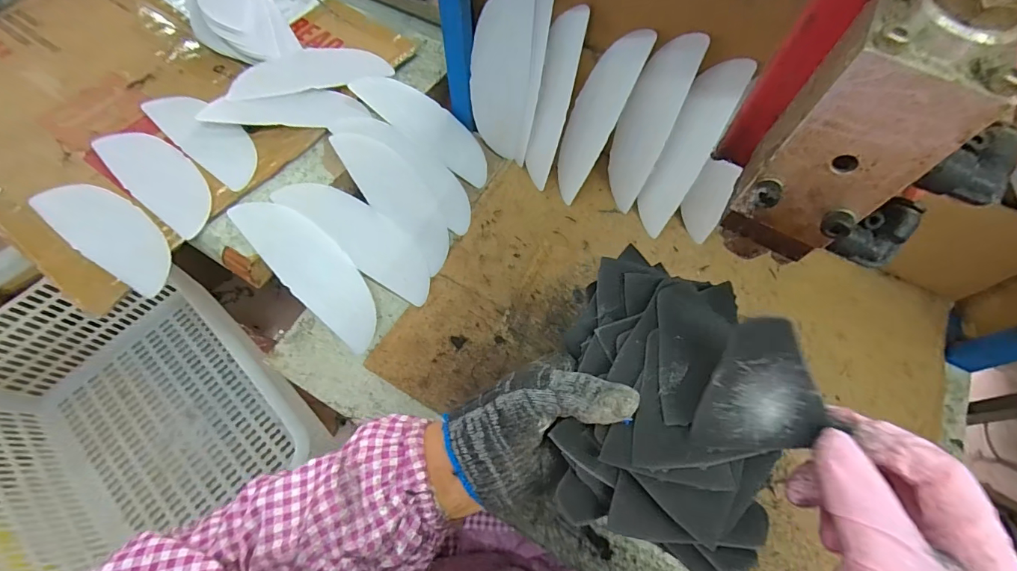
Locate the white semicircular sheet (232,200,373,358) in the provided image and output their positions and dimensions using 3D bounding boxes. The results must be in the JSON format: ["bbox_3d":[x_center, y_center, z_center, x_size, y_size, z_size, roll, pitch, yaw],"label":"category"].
[{"bbox_3d":[-0.207,-0.018,0.472,0.064,0.008,0.193,-42,94,-18],"label":"white semicircular sheet"}]

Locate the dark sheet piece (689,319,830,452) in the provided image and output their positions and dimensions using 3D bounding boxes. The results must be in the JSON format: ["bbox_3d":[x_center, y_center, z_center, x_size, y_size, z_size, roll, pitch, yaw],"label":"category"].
[{"bbox_3d":[0.123,0.052,0.208,0.050,0.073,0.004,16,22,11],"label":"dark sheet piece"}]

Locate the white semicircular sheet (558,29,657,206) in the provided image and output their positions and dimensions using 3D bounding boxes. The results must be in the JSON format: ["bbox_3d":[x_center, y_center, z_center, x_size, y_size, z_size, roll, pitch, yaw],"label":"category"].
[{"bbox_3d":[0.096,-0.190,0.497,0.006,0.189,0.064,-8,45,-39],"label":"white semicircular sheet"}]

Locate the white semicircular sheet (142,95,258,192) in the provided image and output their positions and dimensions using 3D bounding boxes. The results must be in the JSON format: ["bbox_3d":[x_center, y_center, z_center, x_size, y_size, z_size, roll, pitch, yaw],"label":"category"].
[{"bbox_3d":[-0.355,-0.178,0.510,0.177,0.011,0.060,34,69,14],"label":"white semicircular sheet"}]

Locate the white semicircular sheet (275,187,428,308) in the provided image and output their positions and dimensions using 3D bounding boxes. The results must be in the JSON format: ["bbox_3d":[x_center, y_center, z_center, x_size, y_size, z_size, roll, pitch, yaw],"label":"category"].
[{"bbox_3d":[-0.162,-0.056,0.493,0.192,0.010,0.063,39,69,-4],"label":"white semicircular sheet"}]

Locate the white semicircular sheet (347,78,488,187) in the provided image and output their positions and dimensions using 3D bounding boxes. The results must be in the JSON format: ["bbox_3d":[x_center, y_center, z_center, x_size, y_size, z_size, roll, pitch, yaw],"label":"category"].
[{"bbox_3d":[-0.100,-0.203,0.555,0.192,0.006,0.064,38,69,-4],"label":"white semicircular sheet"}]

